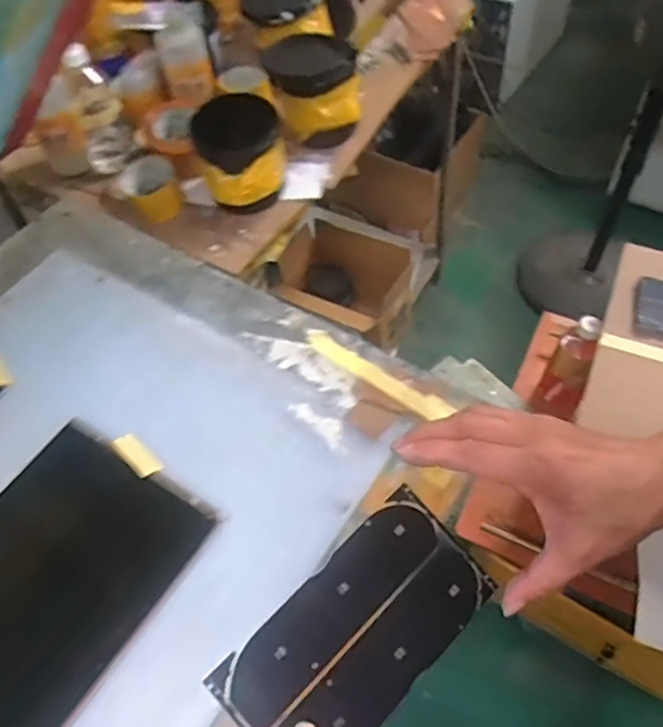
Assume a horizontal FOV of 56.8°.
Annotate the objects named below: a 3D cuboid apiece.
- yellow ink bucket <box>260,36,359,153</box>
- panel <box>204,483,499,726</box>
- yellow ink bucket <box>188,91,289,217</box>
[{"bbox_3d":[-0.025,-0.408,0.923,0.140,0.117,0.133,-11,55,-3],"label":"yellow ink bucket"},{"bbox_3d":[0.018,0.157,0.362,0.161,0.006,0.085,-40,81,-23],"label":"panel"},{"bbox_3d":[-0.123,-0.277,0.840,0.105,0.133,0.108,-2,55,3],"label":"yellow ink bucket"}]

